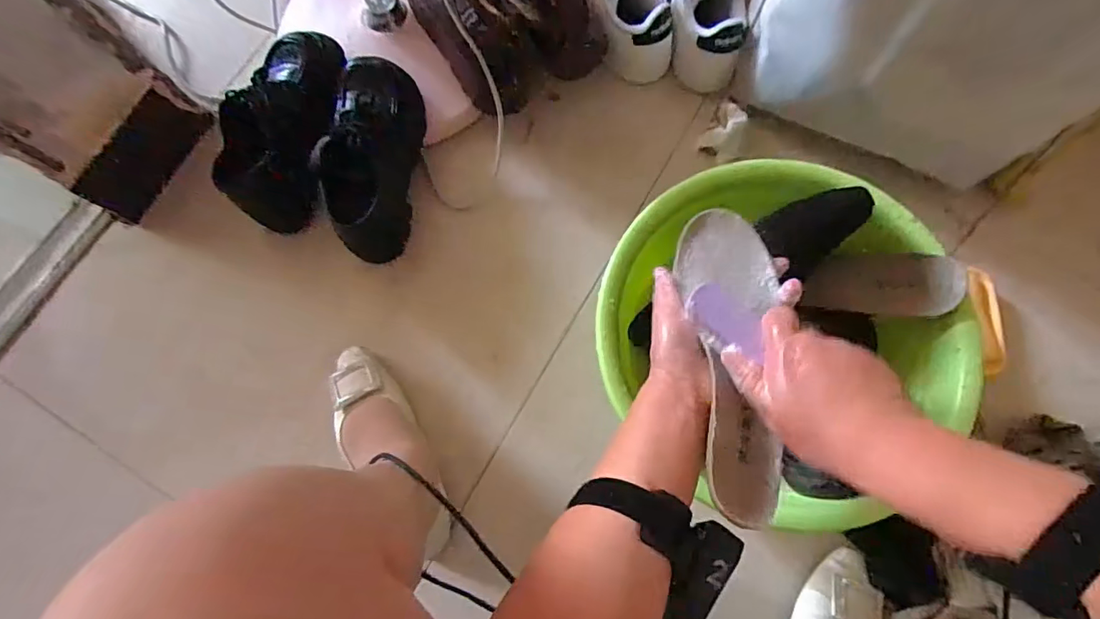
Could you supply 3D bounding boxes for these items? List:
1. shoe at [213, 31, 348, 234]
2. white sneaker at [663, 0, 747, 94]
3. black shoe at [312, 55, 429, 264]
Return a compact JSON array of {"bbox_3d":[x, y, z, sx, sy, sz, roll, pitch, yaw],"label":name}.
[{"bbox_3d":[-0.318,-0.228,0.654,0.104,0.083,0.247,18,77,4],"label":"shoe"},{"bbox_3d":[0.195,-0.437,0.720,0.096,0.084,0.268,-10,75,-2],"label":"white sneaker"},{"bbox_3d":[-0.214,-0.192,0.649,0.099,0.098,0.241,0,75,1],"label":"black shoe"}]

